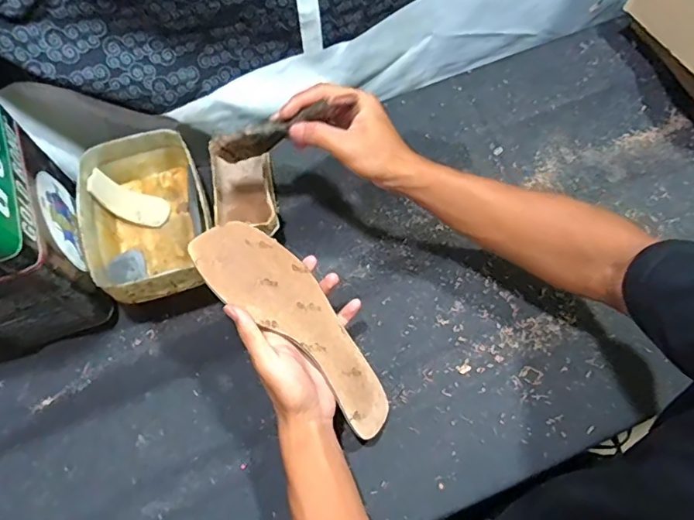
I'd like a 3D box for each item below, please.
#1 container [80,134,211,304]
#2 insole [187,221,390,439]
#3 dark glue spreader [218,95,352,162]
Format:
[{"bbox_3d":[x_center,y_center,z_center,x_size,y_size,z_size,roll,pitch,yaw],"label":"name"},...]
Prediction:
[{"bbox_3d":[-0.216,-0.048,0.567,0.126,0.070,0.189,-17,65,-6],"label":"container"},{"bbox_3d":[-0.039,0.059,0.478,0.239,0.018,0.080,46,50,-9],"label":"insole"},{"bbox_3d":[-0.066,-0.123,0.491,0.140,0.036,0.010,-14,61,28],"label":"dark glue spreader"}]

